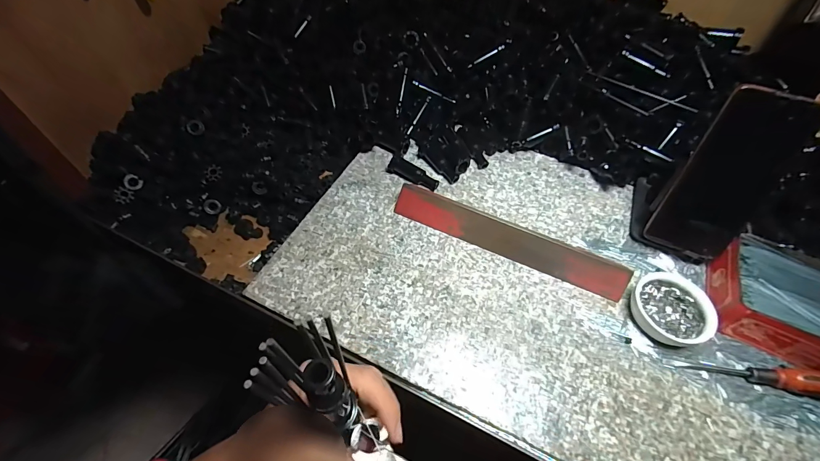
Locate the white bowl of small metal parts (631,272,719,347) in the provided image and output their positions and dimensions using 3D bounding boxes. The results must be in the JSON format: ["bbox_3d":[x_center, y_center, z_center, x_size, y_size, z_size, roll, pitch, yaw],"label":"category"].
[{"bbox_3d":[0.257,0.078,0.362,0.070,0.025,0.071,2,54,-2],"label":"white bowl of small metal parts"}]

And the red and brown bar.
[{"bbox_3d":[0.106,0.008,0.404,0.256,0.024,0.033,23,56,13],"label":"red and brown bar"}]

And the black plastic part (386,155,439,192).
[{"bbox_3d":[0.004,-0.070,0.456,0.066,0.021,0.015,27,57,15],"label":"black plastic part"}]

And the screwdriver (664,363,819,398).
[{"bbox_3d":[0.318,0.130,0.328,0.148,0.027,0.019,7,54,2],"label":"screwdriver"}]

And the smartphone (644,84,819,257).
[{"bbox_3d":[0.313,-0.050,0.360,0.079,0.162,0.009,19,31,10],"label":"smartphone"}]

